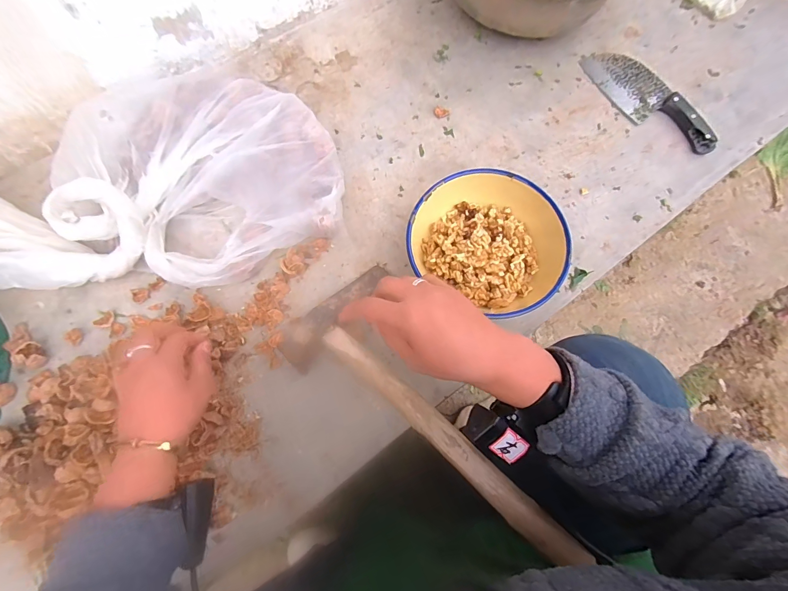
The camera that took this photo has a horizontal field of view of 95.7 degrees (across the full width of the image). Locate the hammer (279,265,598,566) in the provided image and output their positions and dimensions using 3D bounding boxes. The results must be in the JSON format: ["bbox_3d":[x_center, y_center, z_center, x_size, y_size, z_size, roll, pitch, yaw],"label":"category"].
[{"bbox_3d":[0.047,0.120,0.399,0.376,0.043,0.165,40,77,22],"label":"hammer"}]

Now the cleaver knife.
[{"bbox_3d":[0.418,-0.322,0.584,0.090,0.024,0.242,-30,77,-9],"label":"cleaver knife"}]

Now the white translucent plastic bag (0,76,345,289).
[{"bbox_3d":[-0.353,-0.164,0.482,0.555,0.093,0.308,-3,74,-2],"label":"white translucent plastic bag"}]

